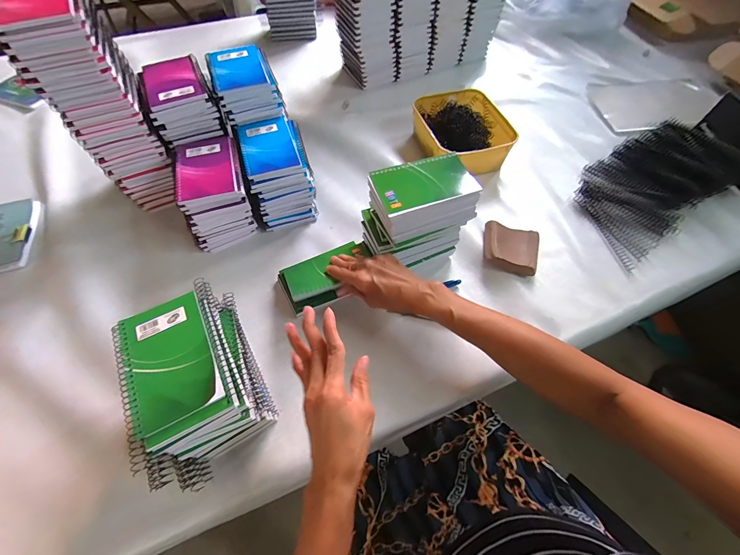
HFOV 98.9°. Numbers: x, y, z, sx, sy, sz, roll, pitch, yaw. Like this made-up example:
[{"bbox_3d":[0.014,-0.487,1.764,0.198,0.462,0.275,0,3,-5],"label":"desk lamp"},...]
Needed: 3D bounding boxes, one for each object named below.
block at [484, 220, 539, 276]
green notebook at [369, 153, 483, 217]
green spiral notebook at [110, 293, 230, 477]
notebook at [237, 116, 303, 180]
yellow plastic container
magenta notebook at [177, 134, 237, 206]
[{"bbox_3d":[0.229,-0.047,0.508,0.085,0.028,0.091,12,58,8],"label":"block"},{"bbox_3d":[0.073,-0.128,0.423,0.130,0.007,0.078,-17,59,-10],"label":"green notebook"},{"bbox_3d":[-0.204,0.086,0.318,0.087,0.007,0.143,-25,61,-15],"label":"green spiral notebook"},{"bbox_3d":[-0.162,-0.210,0.504,0.080,0.010,0.130,-17,59,-10],"label":"notebook"},{"bbox_3d":[0.178,-0.289,0.639,0.166,0.083,0.200,-14,58,-8],"label":"yellow plastic container"},{"bbox_3d":[-0.247,-0.165,0.476,0.081,0.013,0.128,-15,59,-9],"label":"magenta notebook"}]

